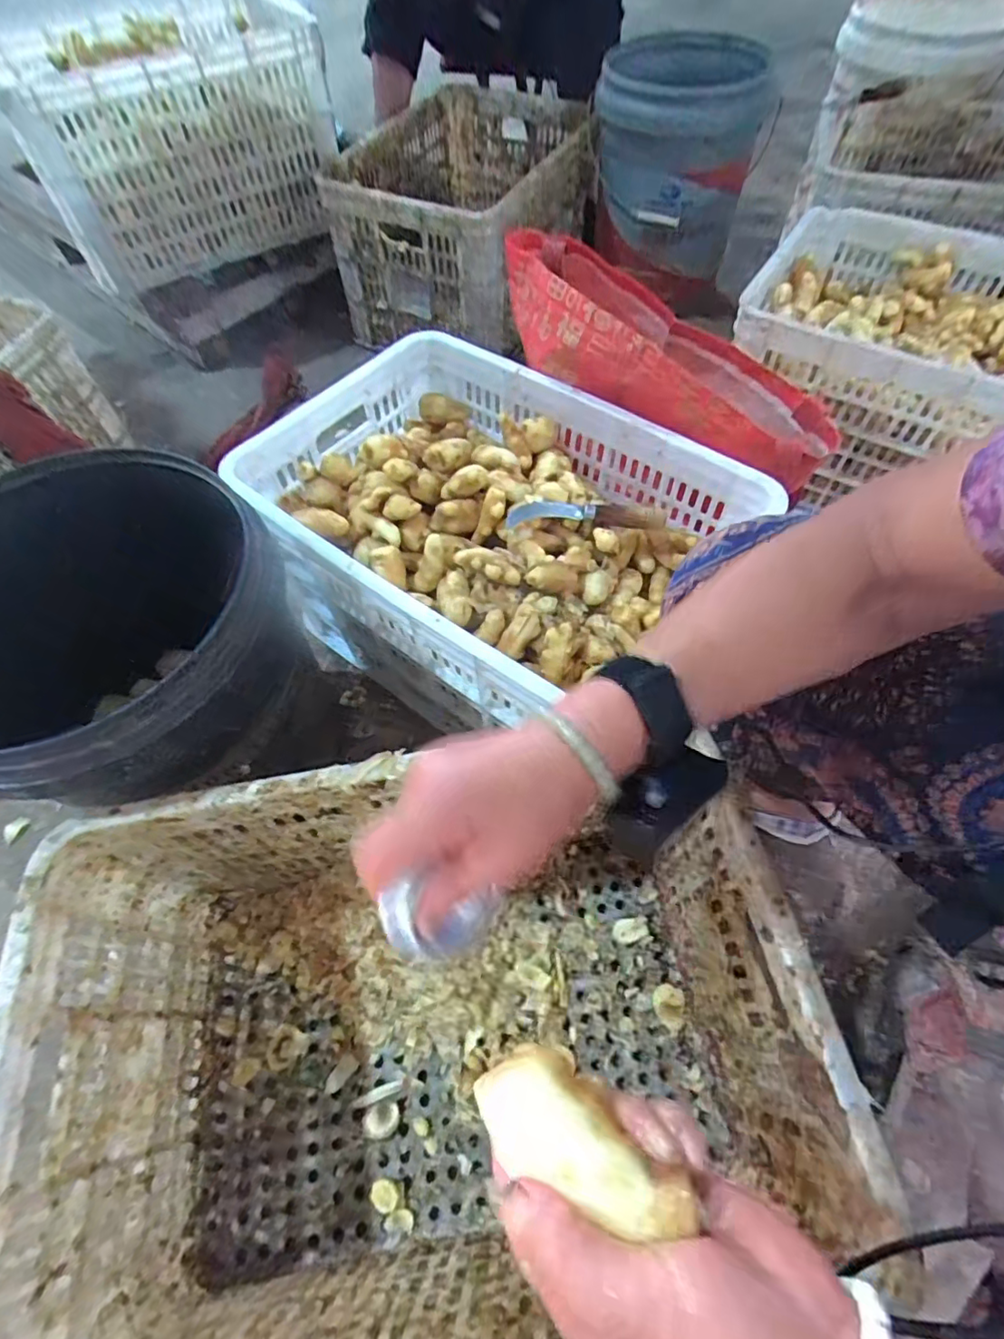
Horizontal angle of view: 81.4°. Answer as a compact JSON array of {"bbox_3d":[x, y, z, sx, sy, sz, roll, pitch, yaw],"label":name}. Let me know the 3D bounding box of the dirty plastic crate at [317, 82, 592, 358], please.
[{"bbox_3d":[-0.057,-0.889,1.142,0.388,0.245,0.507,17,61,12],"label":"dirty plastic crate"}]

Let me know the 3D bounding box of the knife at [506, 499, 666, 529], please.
[{"bbox_3d":[0.094,-0.173,0.649,0.173,0.025,0.021,-1,58,2],"label":"knife"}]

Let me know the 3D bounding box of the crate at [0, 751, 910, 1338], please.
[{"bbox_3d":[-0.061,0.291,0.487,0.517,0.283,0.351,-10,60,-3],"label":"crate"}]

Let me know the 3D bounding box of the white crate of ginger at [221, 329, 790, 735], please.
[{"bbox_3d":[-0.006,-0.143,0.731,0.519,0.256,0.372,31,66,18],"label":"white crate of ginger"}]

